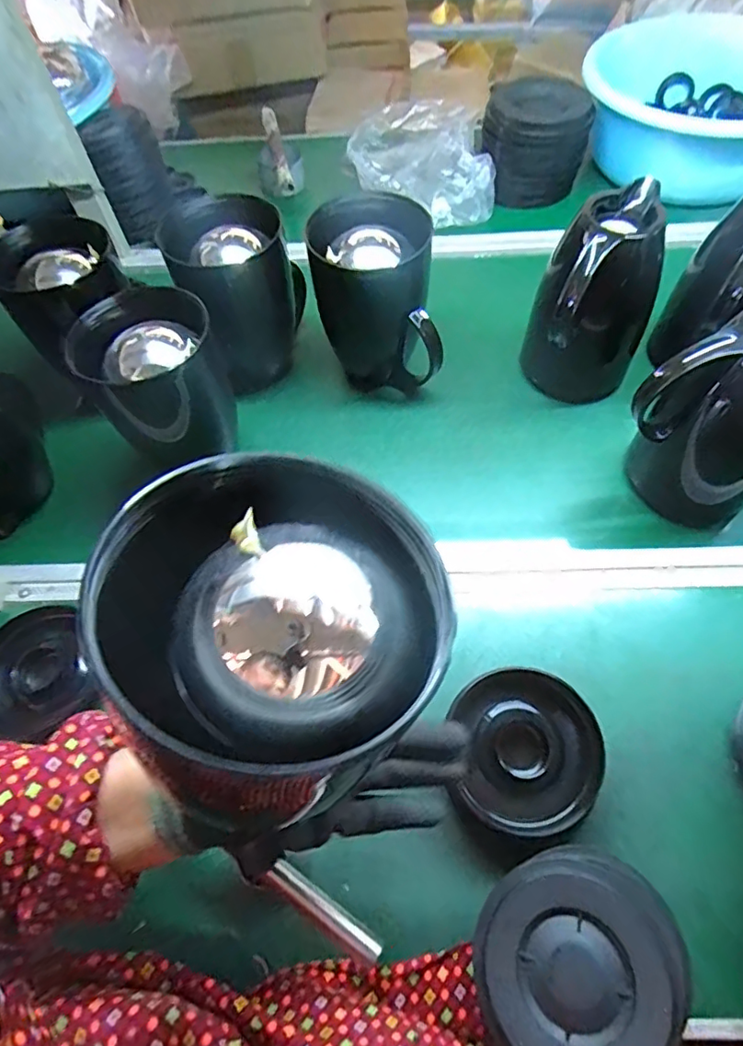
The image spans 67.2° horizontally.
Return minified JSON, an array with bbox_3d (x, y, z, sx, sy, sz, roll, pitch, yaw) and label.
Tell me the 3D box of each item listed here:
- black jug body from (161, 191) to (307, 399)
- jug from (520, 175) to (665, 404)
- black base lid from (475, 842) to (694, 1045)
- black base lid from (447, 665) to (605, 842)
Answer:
[{"bbox_3d":[-0.148,-0.257,0.652,0.127,0.178,0.149,-7,58,-1],"label":"black jug body"},{"bbox_3d":[0.239,-0.229,0.612,0.122,0.200,0.135,17,61,13],"label":"jug"},{"bbox_3d":[0.133,0.280,0.357,0.127,0.029,0.114,-26,61,-12],"label":"black base lid"},{"bbox_3d":[0.127,0.182,0.450,0.109,0.019,0.124,-6,75,5],"label":"black base lid"}]

